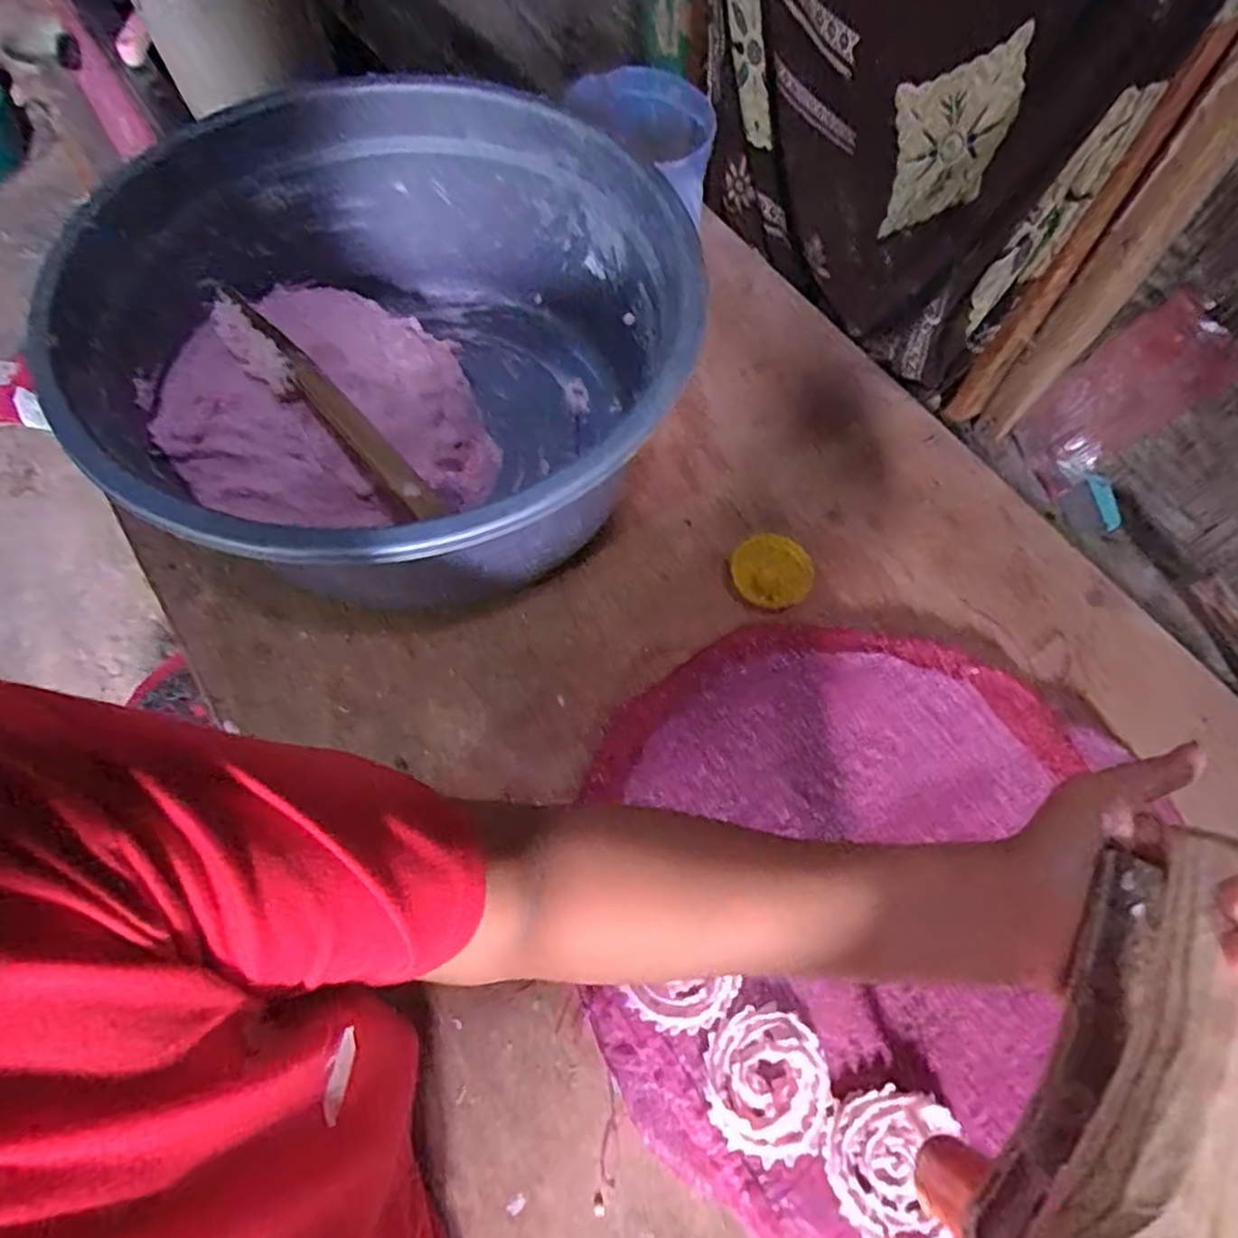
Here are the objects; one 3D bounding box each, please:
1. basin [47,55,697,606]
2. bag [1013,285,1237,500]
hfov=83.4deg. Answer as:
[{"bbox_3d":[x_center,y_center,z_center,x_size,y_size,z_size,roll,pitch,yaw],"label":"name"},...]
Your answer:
[{"bbox_3d":[-0.159,-0.185,0.514,0.416,0.188,0.389,0,65,0],"label":"basin"},{"bbox_3d":[0.458,-0.202,0.641,0.021,0.183,0.094,-31,80,-32],"label":"bag"}]

